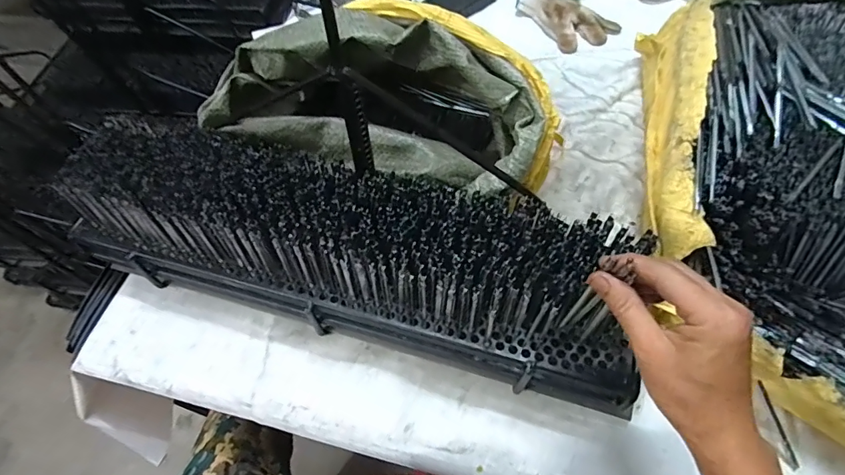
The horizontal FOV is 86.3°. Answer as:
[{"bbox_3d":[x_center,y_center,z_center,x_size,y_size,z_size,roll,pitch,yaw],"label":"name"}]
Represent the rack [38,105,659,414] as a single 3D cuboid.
[{"bbox_3d":[-0.082,0.017,0.467,0.574,0.154,0.133,15,61,10],"label":"rack"}]

